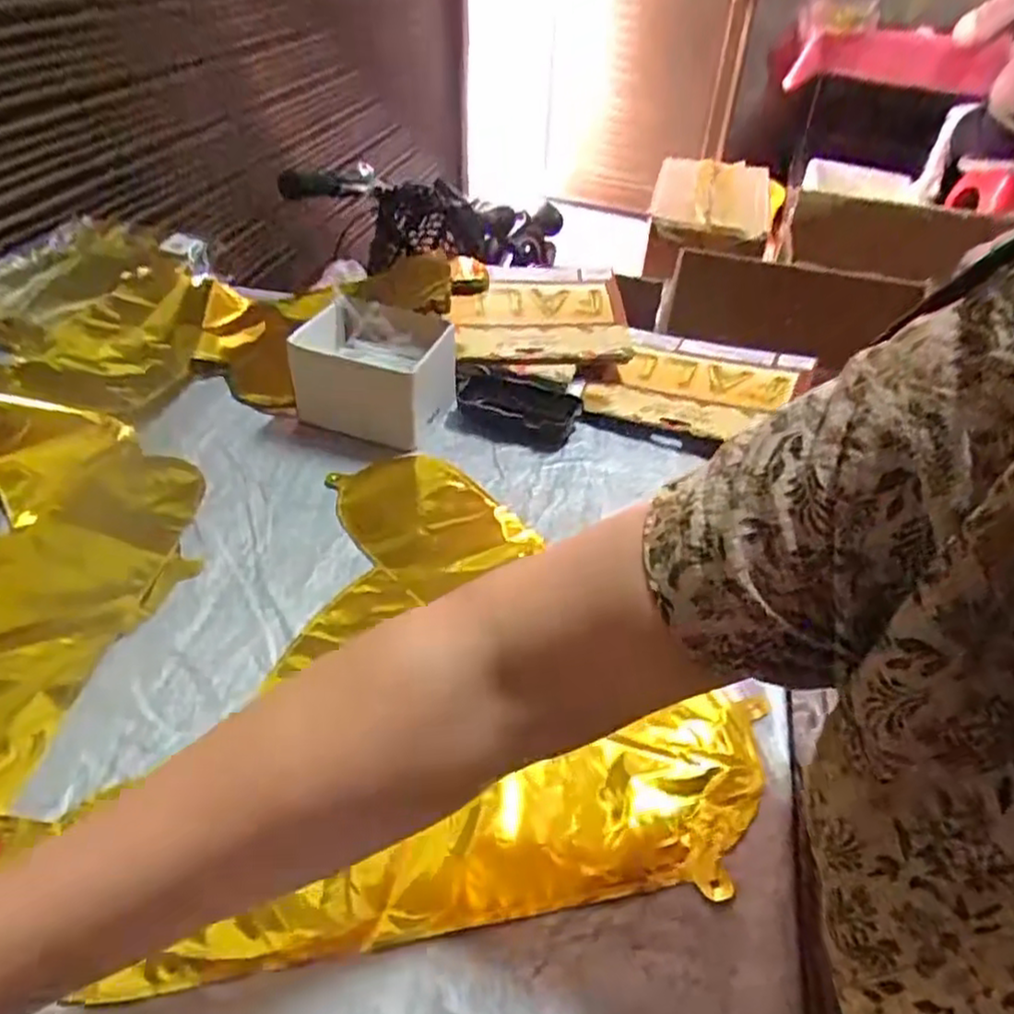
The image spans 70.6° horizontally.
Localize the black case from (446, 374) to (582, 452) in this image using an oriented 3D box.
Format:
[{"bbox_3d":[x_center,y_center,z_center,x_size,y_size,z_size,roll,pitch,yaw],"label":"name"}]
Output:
[{"bbox_3d":[0.006,-0.084,0.634,0.109,0.027,0.067,9,40,7],"label":"black case"}]

